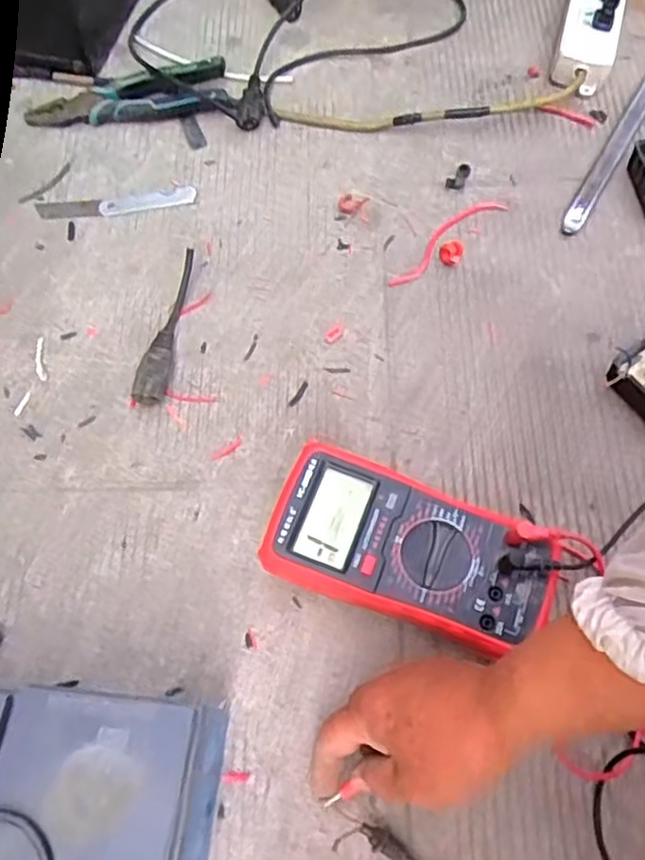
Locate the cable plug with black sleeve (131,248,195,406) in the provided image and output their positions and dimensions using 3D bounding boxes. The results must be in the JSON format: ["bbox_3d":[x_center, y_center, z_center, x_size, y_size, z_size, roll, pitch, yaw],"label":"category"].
[{"bbox_3d":[-0.129,-0.090,0.566,0.025,0.021,0.153,4,67,4],"label":"cable plug with black sleeve"}]

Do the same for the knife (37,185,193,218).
[{"bbox_3d":[-0.190,-0.209,0.631,0.145,0.004,0.025,-7,66,-1],"label":"knife"}]

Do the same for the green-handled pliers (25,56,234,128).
[{"bbox_3d":[-0.190,-0.326,0.666,0.197,0.031,0.050,-3,66,1],"label":"green-handled pliers"}]

